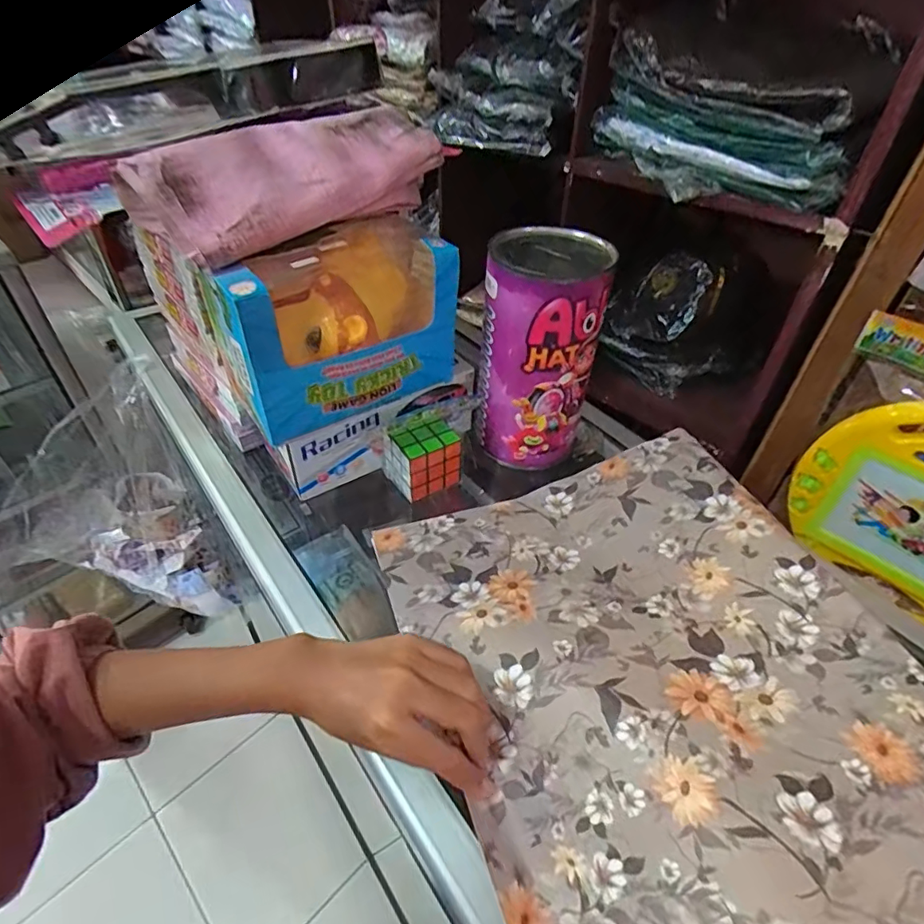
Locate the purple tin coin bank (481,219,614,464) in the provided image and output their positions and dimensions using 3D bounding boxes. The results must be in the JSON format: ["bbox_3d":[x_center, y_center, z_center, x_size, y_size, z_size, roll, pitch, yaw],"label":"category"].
[{"bbox_3d":[0.067,-0.099,0.484,0.092,0.186,0.092,1,44,-1],"label":"purple tin coin bank"}]

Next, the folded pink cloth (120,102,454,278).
[{"bbox_3d":[-0.120,-0.206,0.381,0.071,0.064,0.227,33,52,28],"label":"folded pink cloth"}]

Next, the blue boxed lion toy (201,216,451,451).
[{"bbox_3d":[-0.086,-0.111,0.423,0.193,0.126,0.074,-32,53,-30],"label":"blue boxed lion toy"}]

